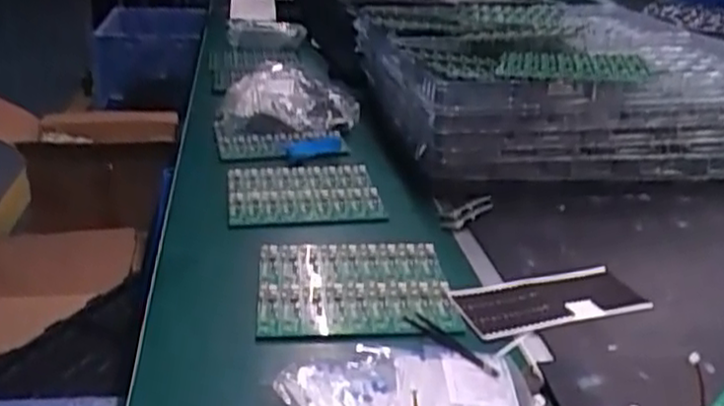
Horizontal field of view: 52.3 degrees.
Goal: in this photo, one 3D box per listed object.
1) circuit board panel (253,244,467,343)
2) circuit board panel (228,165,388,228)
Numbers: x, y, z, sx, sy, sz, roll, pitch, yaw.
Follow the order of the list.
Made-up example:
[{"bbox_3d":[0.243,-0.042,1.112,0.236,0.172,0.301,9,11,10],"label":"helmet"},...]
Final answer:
[{"bbox_3d":[-0.010,0.091,0.790,0.200,0.010,0.179,-2,32,-4],"label":"circuit board panel"},{"bbox_3d":[-0.082,-0.012,1.012,0.210,0.012,0.188,-6,33,-4],"label":"circuit board panel"}]

